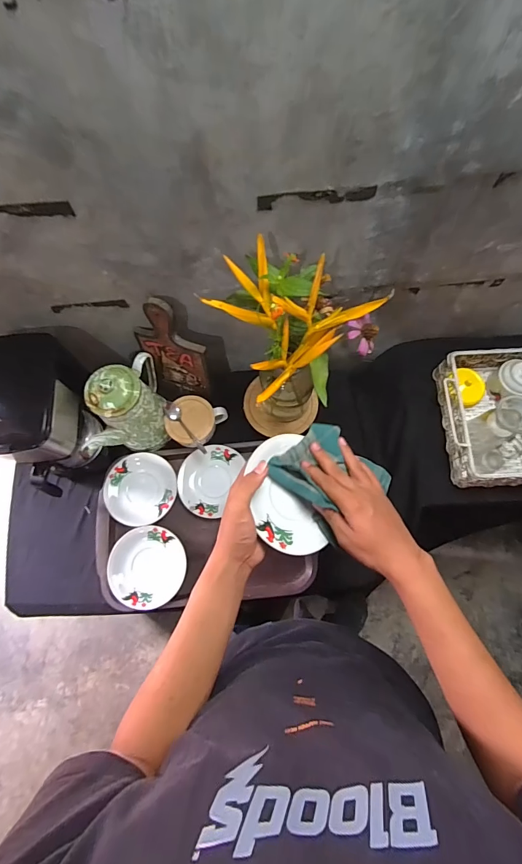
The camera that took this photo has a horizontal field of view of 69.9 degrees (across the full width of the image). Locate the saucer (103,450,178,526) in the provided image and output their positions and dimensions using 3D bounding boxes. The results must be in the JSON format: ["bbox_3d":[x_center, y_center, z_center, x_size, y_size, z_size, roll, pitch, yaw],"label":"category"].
[{"bbox_3d":[-0.241,0.113,0.751,0.140,0.012,0.140,-2,73,1],"label":"saucer"}]

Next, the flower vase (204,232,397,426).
[{"bbox_3d":[0.040,-0.125,0.610,0.177,0.339,0.192,-35,75,-9],"label":"flower vase"}]

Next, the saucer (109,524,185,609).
[{"bbox_3d":[-0.214,0.254,0.702,0.137,0.015,0.141,0,73,1],"label":"saucer"}]

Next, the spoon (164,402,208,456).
[{"bbox_3d":[-0.147,-0.008,0.731,0.028,0.015,0.123,-38,94,-10],"label":"spoon"}]

